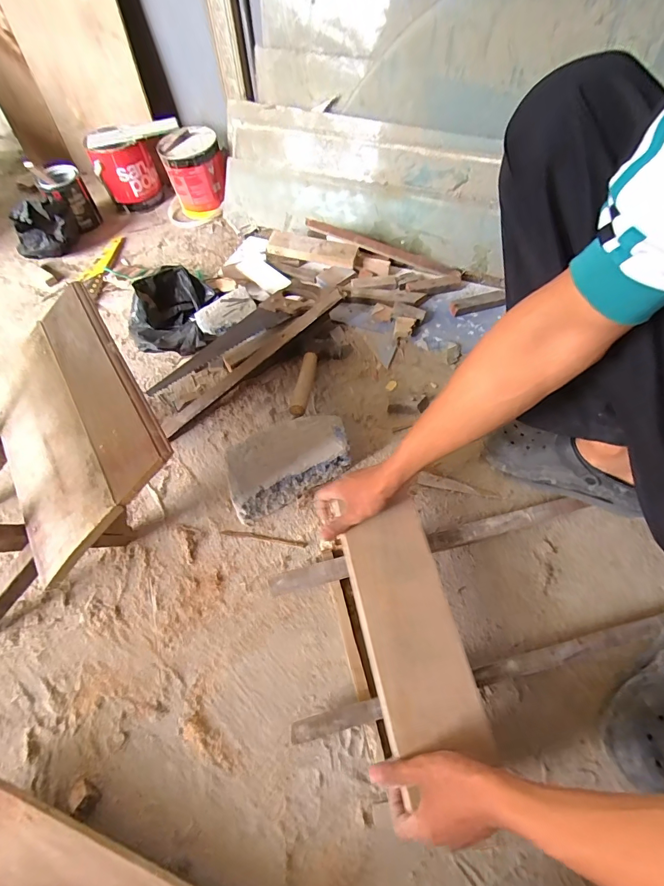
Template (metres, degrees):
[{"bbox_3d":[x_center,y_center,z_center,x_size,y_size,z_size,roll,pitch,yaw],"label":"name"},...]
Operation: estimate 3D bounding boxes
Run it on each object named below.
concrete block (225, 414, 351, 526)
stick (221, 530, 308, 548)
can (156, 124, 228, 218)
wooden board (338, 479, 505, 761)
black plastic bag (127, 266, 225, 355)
[{"bbox_3d":[-0.074,0.030,0.649,0.212,0.078,0.109,-26,63,-12],"label":"concrete block"},{"bbox_3d":[-0.109,0.152,0.623,0.138,0.004,0.010,7,62,6],"label":"stick"},{"bbox_3d":[-0.359,-0.718,1.051,0.156,0.170,0.131,-8,59,-3],"label":"can"},{"bbox_3d":[0.094,0.214,0.497,0.115,0.019,0.292,-10,59,-3],"label":"wooden board"},{"bbox_3d":[-0.334,-0.280,0.830,0.161,0.101,0.180,6,62,5],"label":"black plastic bag"}]

